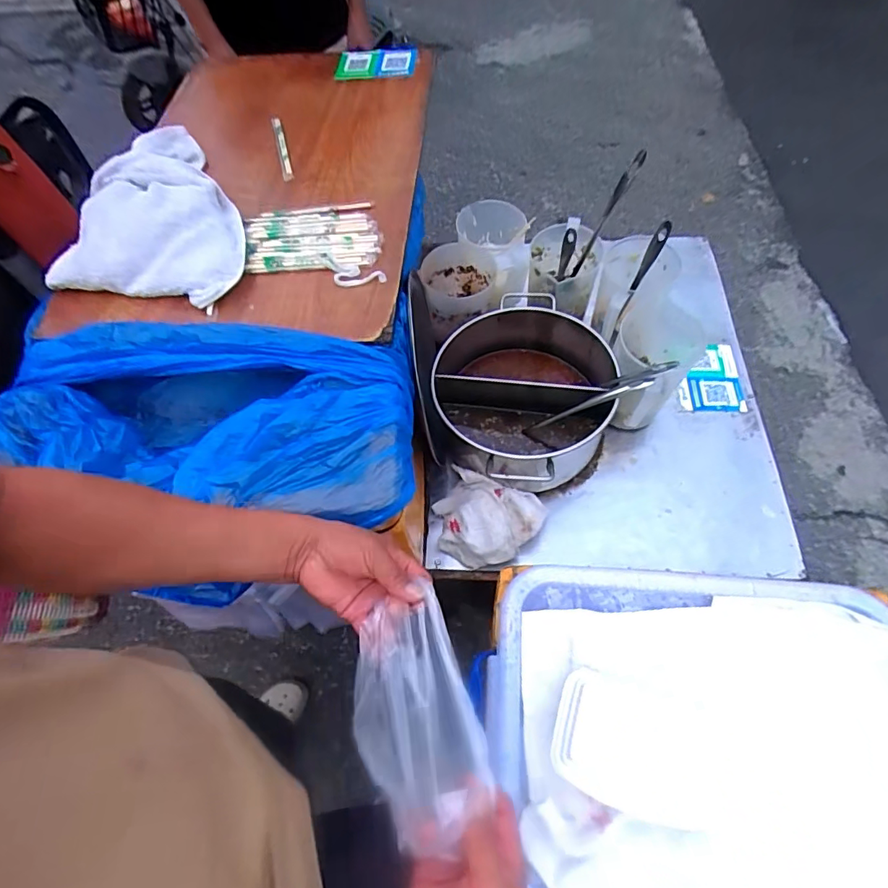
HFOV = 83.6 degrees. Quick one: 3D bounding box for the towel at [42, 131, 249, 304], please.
[{"bbox_3d":[-0.441,-0.373,0.785,0.301,0.049,0.431,-5,58,2],"label":"towel"}]

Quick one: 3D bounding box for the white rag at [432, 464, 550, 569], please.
[{"bbox_3d":[0.071,0.128,0.818,0.176,0.062,0.145,16,64,11],"label":"white rag"}]

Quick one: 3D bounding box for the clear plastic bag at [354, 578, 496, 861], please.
[{"bbox_3d":[-0.025,0.228,0.417,0.097,0.034,0.175,-17,63,-10],"label":"clear plastic bag"}]

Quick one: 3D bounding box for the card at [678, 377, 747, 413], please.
[{"bbox_3d":[0.516,-0.097,0.962,0.120,0.007,0.080,2,59,4],"label":"card"}]

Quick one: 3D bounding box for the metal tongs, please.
[{"bbox_3d":[0.244,-0.077,0.796,0.026,0.259,0.038,25,55,-35],"label":"metal tongs"}]

